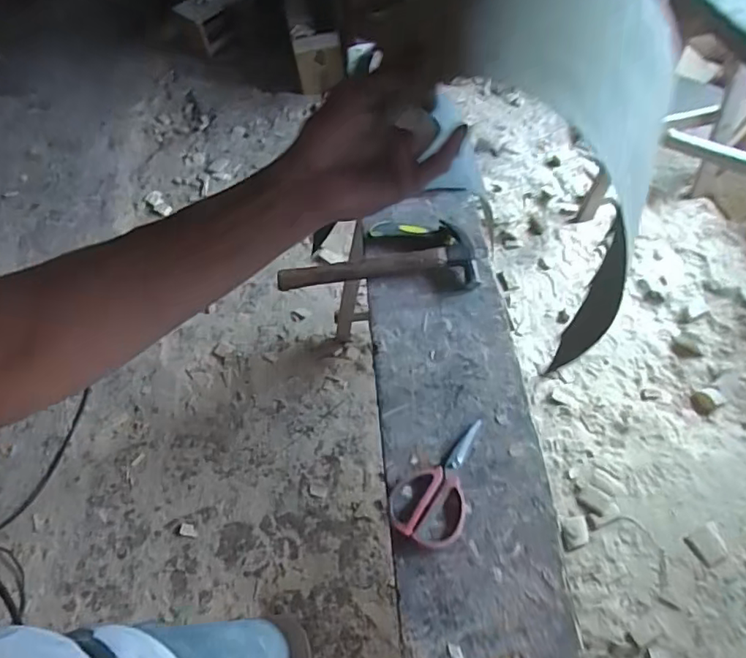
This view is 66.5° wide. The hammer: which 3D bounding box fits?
[{"bbox_3d":[0.007,-0.122,0.963,0.326,0.033,0.128,0,54,5],"label":"hammer"}]

